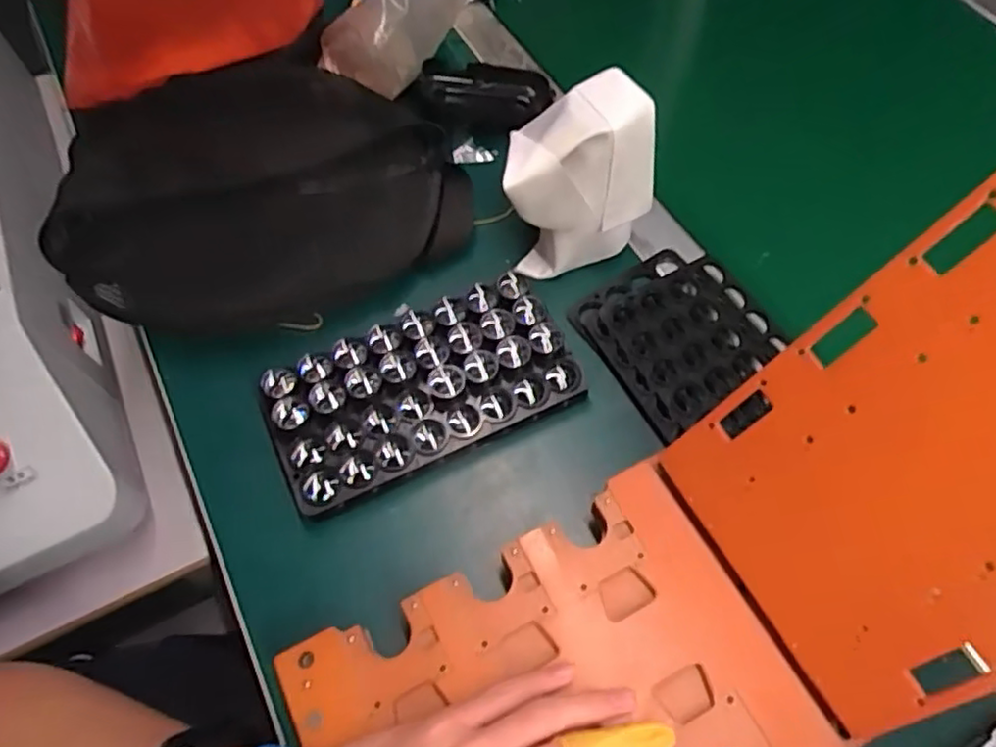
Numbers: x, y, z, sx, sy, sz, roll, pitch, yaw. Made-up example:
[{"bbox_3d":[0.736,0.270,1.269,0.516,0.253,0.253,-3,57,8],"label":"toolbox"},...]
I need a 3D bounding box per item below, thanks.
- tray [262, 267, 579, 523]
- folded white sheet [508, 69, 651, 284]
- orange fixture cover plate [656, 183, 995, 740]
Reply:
[{"bbox_3d":[-0.049,0.011,0.431,0.188,0.041,0.095,-24,64,-11],"label":"tray"},{"bbox_3d":[0.052,-0.136,0.443,0.103,0.101,0.067,-13,63,-6],"label":"folded white sheet"},{"bbox_3d":[0.191,0.038,0.275,0.008,0.231,0.155,-4,54,-46],"label":"orange fixture cover plate"}]

